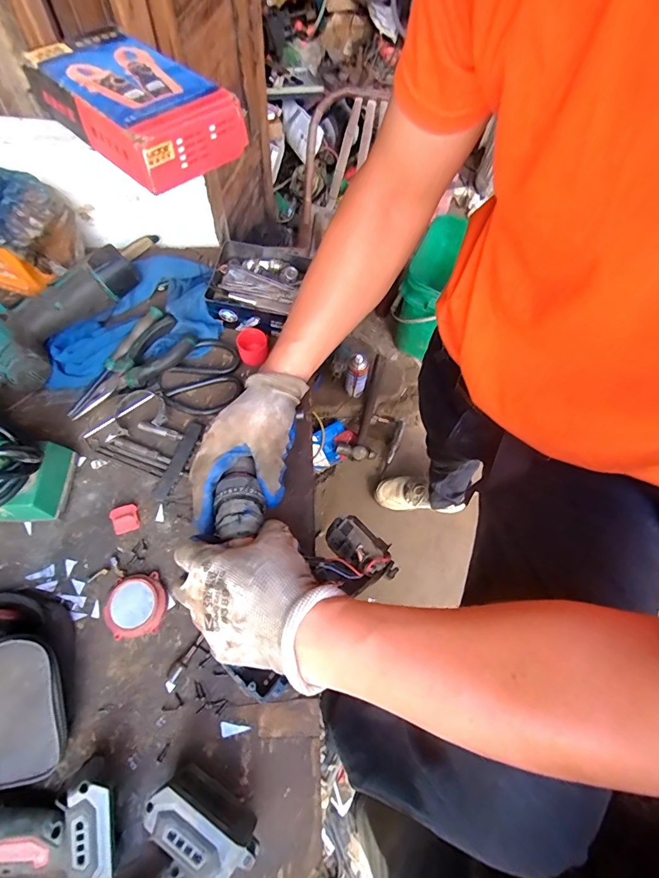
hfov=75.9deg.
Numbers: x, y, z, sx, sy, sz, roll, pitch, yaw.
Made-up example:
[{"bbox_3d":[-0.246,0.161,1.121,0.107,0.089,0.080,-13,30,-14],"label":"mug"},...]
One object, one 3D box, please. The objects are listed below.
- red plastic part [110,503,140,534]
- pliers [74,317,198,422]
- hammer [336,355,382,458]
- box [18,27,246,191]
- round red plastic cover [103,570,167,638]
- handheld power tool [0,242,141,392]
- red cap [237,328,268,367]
[{"bbox_3d":[-0.212,0.083,0.438,0.025,0.009,0.027,-20,66,-12],"label":"red plastic part"},{"bbox_3d":[-0.230,-0.082,0.496,0.059,0.019,0.155,35,67,14],"label":"pliers"},{"bbox_3d":[0.136,-0.112,1.489,0.134,0.040,0.375,15,91,5],"label":"hammer"},{"bbox_3d":[-0.232,-0.394,0.500,0.247,0.063,0.133,36,67,14],"label":"box"},{"bbox_3d":[-0.185,0.158,0.402,0.055,0.018,0.055,1,63,-2],"label":"round red plastic cover"},{"bbox_3d":[-0.357,-0.173,0.510,0.159,0.056,0.193,31,66,12],"label":"handheld power tool"},{"bbox_3d":[-0.096,-0.117,0.522,0.036,0.030,0.040,-13,65,-9],"label":"red cap"}]

